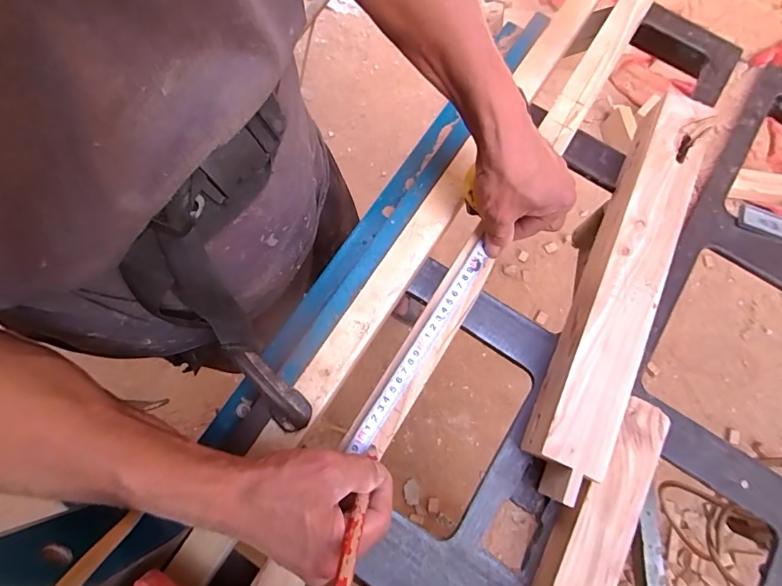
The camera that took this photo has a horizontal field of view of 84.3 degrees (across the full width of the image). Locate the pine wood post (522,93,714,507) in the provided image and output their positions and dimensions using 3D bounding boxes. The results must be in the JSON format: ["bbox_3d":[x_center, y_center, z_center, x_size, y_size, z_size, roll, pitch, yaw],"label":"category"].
[{"bbox_3d":[0.244,-0.020,0.462,0.075,0.063,0.464,25,76,5],"label":"pine wood post"}]

